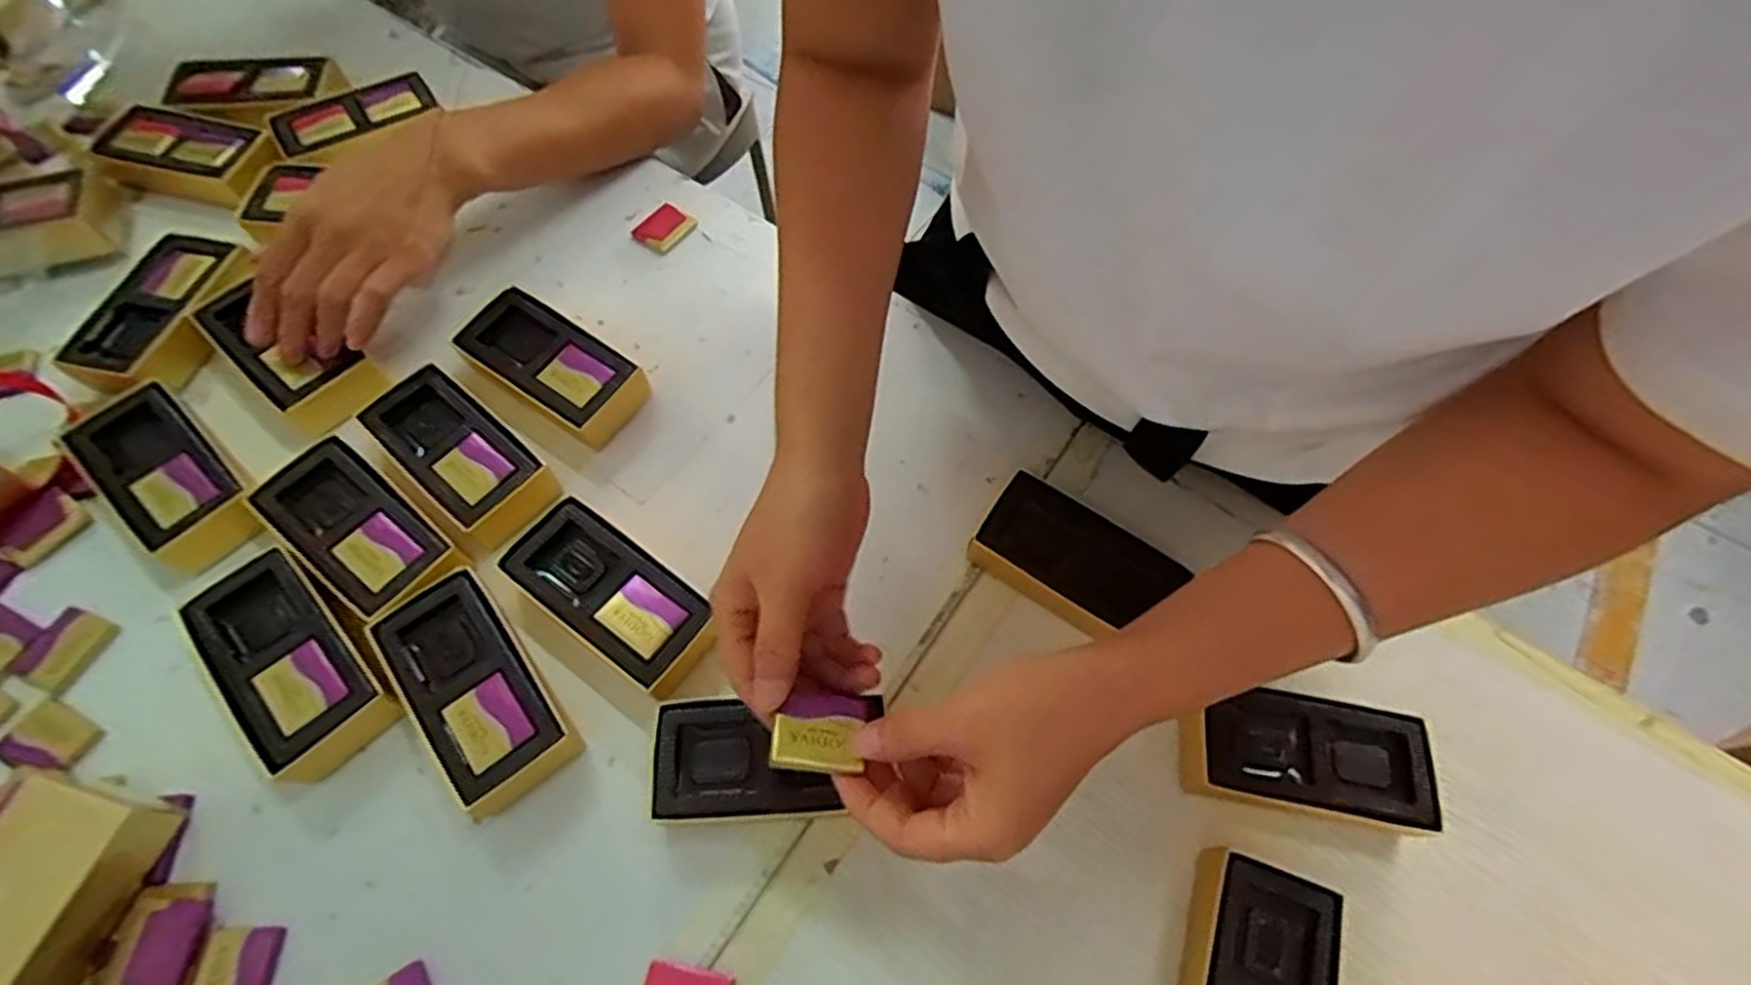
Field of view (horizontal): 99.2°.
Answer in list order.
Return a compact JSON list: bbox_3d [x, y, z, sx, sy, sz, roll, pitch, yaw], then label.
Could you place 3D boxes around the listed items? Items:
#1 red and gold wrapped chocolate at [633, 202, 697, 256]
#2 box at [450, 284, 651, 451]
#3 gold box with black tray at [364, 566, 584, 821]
[{"bbox_3d":[-0.159,-0.197,0.557,0.035,0.008,0.040,36,66,15],"label":"red and gold wrapped chocolate"},{"bbox_3d":[-0.208,-0.082,0.478,0.112,0.035,0.057,30,65,13],"label":"box"},{"bbox_3d":[-0.206,0.102,0.386,0.057,0.031,0.119,-34,69,-18],"label":"gold box with black tray"}]

